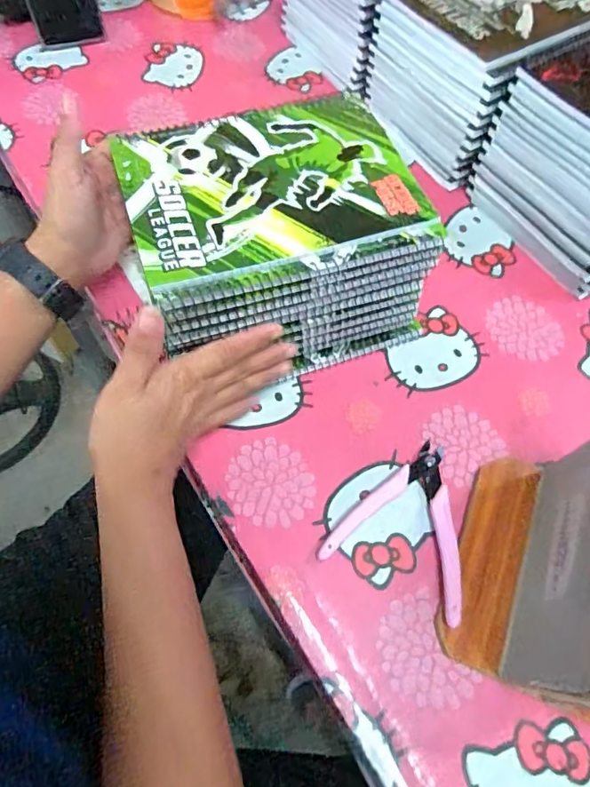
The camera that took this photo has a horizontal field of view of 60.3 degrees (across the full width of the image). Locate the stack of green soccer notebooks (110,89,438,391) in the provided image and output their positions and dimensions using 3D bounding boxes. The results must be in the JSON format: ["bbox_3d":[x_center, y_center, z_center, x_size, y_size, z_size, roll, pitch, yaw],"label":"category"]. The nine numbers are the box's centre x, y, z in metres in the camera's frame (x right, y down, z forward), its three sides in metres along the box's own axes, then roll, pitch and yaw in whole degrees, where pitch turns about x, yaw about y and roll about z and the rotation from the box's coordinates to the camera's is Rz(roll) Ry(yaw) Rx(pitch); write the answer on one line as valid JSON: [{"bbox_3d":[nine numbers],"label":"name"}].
[{"bbox_3d":[-0.018,-0.118,0.397,0.198,0.105,0.161,-17,65,-11],"label":"stack of green soccer notebooks"}]

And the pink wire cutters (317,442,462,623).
[{"bbox_3d":[0.086,0.086,0.358,0.094,0.017,0.113,27,65,11],"label":"pink wire cutters"}]

